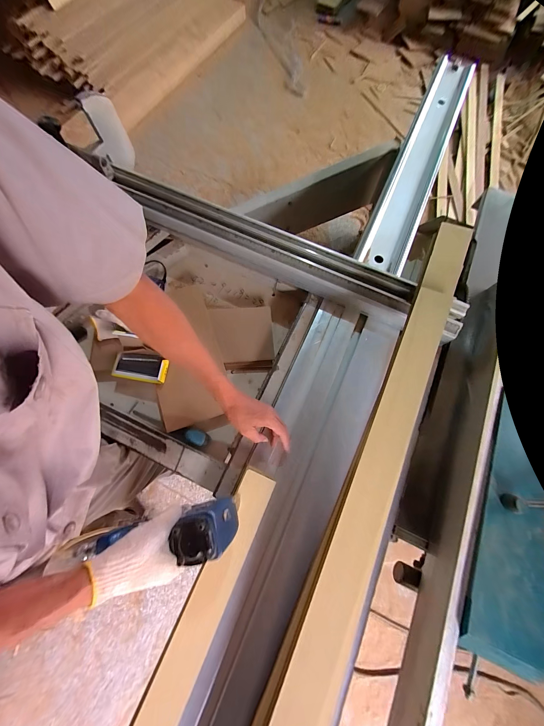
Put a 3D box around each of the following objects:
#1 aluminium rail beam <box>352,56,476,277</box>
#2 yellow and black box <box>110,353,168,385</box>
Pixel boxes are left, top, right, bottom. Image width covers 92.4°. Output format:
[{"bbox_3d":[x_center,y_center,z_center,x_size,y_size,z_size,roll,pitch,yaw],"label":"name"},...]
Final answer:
[{"bbox_3d":[0.583,-0.813,1.013,0.164,0.082,1.186,24,73,5],"label":"aluminium rail beam"},{"bbox_3d":[-0.319,0.009,0.631,0.136,0.023,0.067,10,72,1],"label":"yellow and black box"}]

